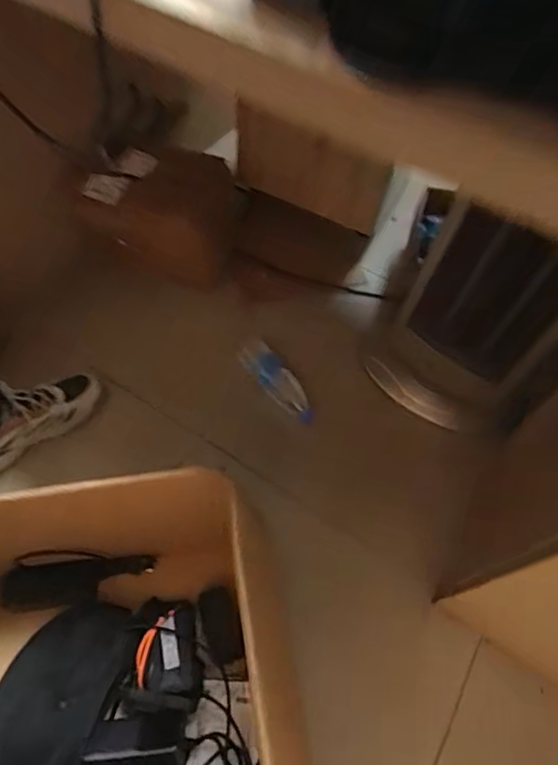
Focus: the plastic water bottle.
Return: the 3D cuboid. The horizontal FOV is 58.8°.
[{"bbox_3d":[-0.001,0.000,1.031,0.067,0.056,0.213,-34,67,-22],"label":"plastic water bottle"}]

